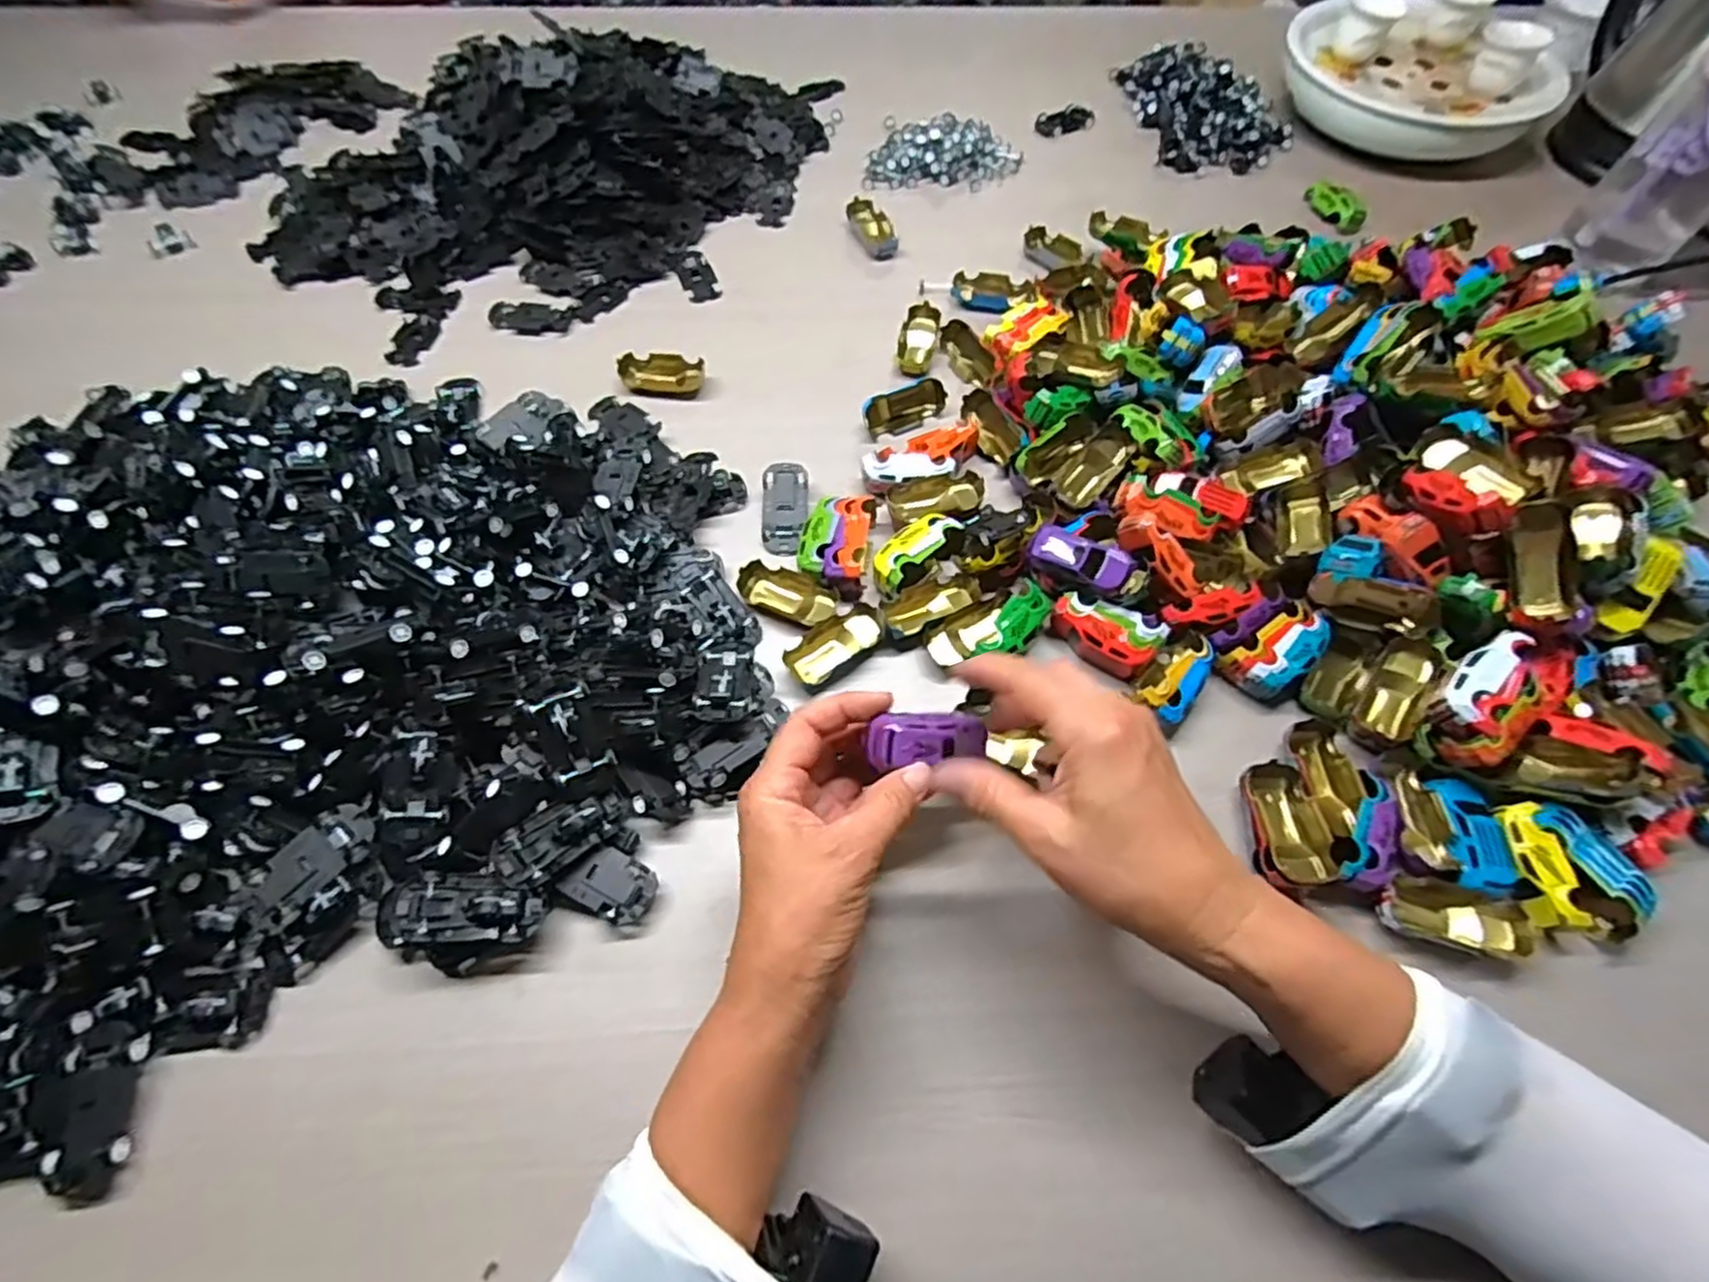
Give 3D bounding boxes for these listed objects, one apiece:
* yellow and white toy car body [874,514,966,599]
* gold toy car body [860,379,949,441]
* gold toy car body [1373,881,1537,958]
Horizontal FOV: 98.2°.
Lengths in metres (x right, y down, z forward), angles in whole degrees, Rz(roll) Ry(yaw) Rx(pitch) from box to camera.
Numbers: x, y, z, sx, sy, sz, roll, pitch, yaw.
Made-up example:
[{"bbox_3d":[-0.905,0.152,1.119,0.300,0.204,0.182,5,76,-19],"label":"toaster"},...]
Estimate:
[{"bbox_3d":[0.037,-0.058,0.477,0.028,0.021,0.067,41,67,20],"label":"yellow and white toy car body"},{"bbox_3d":[0.036,-0.174,0.544,0.067,0.019,0.028,-28,64,-16],"label":"gold toy car body"},{"bbox_3d":[0.296,0.137,0.369,0.068,0.021,0.029,11,60,5],"label":"gold toy car body"}]

